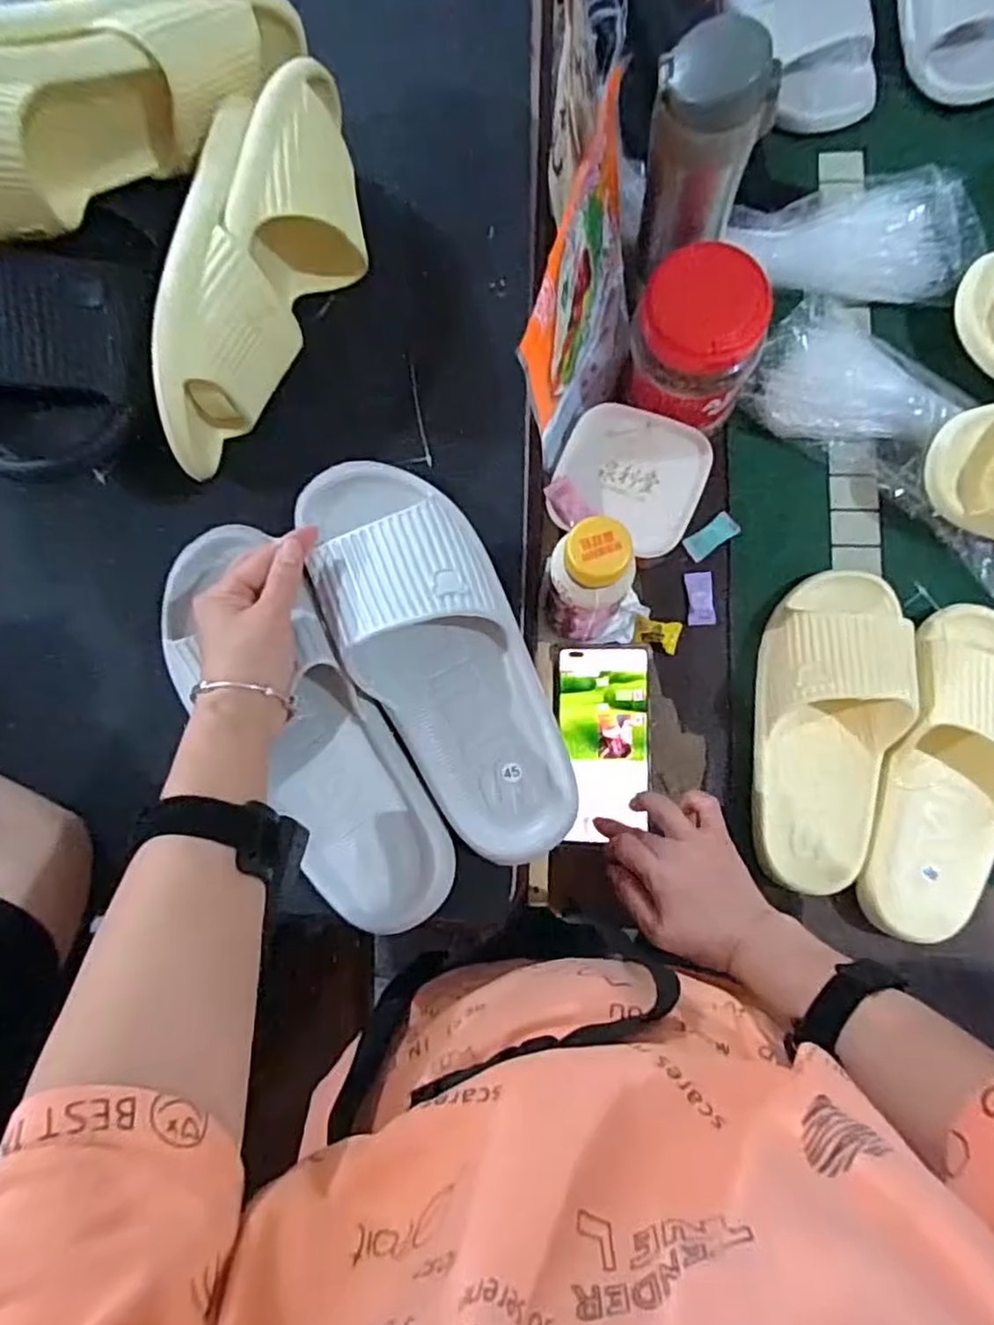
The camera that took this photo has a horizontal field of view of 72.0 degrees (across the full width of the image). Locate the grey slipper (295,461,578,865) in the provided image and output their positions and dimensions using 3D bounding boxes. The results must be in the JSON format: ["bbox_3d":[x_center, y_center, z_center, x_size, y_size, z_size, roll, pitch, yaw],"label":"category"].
[{"bbox_3d":[-0.038,-0.010,0.444,0.104,0.064,0.286,-27,87,1],"label":"grey slipper"}]

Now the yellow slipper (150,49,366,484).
[{"bbox_3d":[-0.153,-0.267,0.464,0.083,0.096,0.270,9,83,6],"label":"yellow slipper"}]

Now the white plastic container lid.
[{"bbox_3d":[0.103,-0.145,0.534,0.109,0.018,0.109,25,85,8],"label":"white plastic container lid"}]

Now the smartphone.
[{"bbox_3d":[0.087,0.065,0.558,0.073,0.016,0.156,2,81,5],"label":"smartphone"}]

